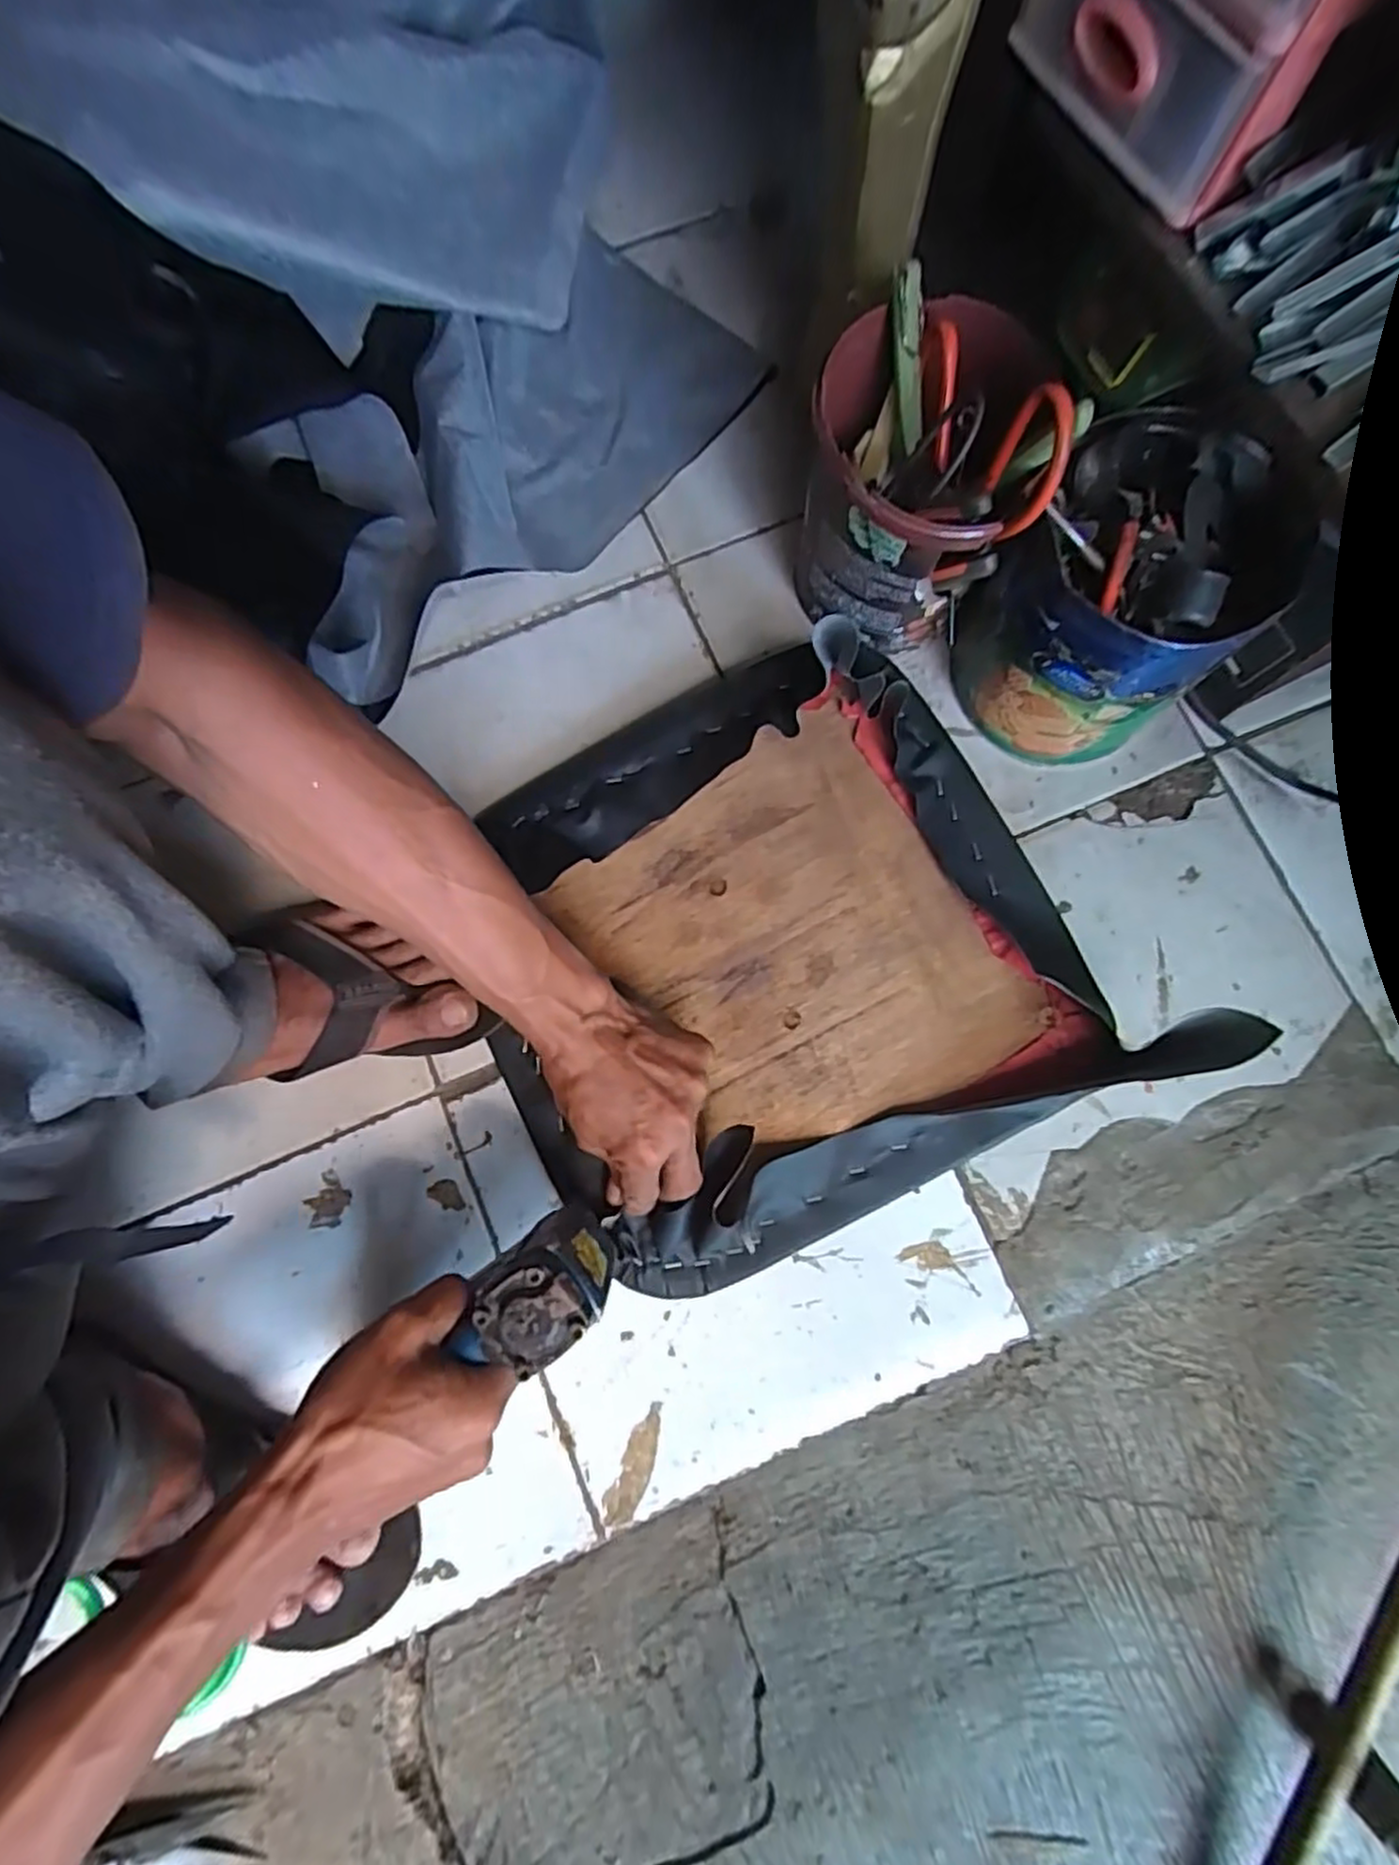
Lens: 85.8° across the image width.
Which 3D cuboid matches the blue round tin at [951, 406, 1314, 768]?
[{"bbox_3d":[0.264,-0.213,0.492,0.148,0.154,0.151,35,82,7],"label":"blue round tin"}]

